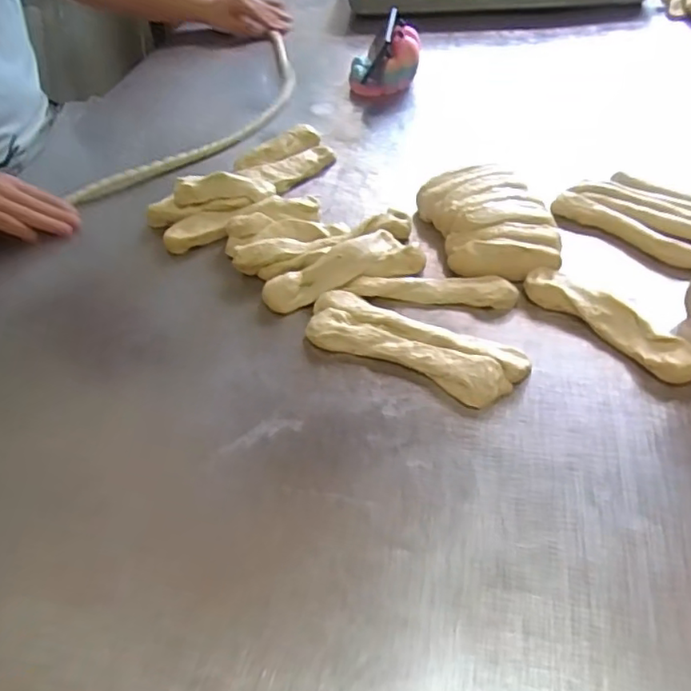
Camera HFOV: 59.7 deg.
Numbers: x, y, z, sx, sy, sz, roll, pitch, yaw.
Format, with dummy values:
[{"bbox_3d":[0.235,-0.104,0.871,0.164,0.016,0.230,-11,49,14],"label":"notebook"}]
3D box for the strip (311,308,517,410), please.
[{"bbox_3d":[0.050,0.010,0.533,0.185,0.020,0.039,20,52,22],"label":"strip"}]

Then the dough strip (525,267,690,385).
[{"bbox_3d":[0.237,-0.022,0.543,0.037,0.022,0.168,-32,53,-22],"label":"dough strip"}]

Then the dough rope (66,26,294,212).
[{"bbox_3d":[-0.166,-0.326,0.852,0.116,0.028,0.508,16,51,19],"label":"dough rope"}]

